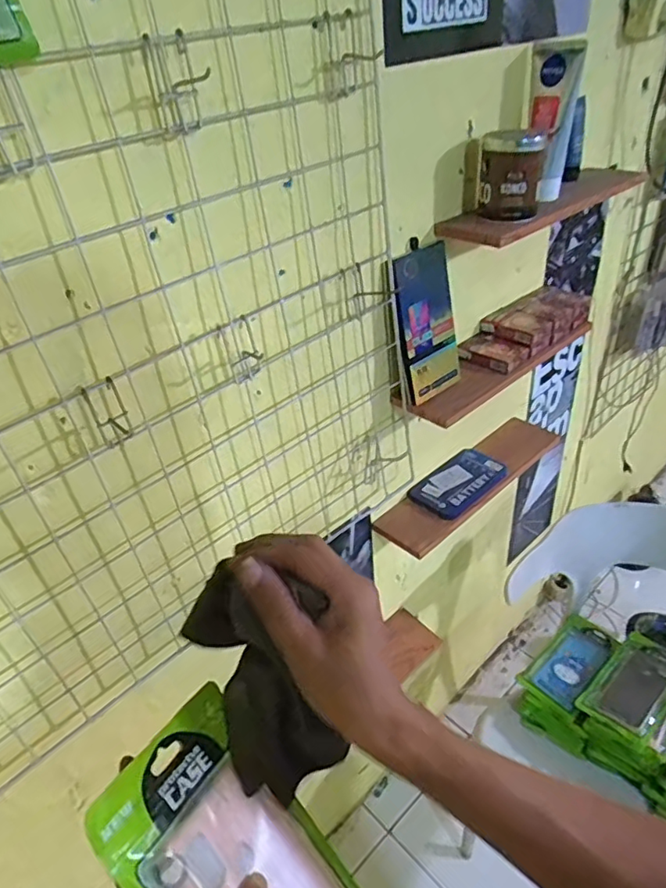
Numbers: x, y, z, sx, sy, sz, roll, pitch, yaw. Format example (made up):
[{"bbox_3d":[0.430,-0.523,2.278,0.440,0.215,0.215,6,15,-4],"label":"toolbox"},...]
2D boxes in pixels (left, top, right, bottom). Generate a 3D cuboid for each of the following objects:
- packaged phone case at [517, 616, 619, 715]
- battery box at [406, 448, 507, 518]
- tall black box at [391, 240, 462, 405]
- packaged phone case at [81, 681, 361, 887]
[{"bbox_3d":[0.435,0.398,1.056,0.205,0.024,0.097,-30,42,-31],"label":"packaged phone case"},{"bbox_3d":[0.212,0.063,0.971,0.172,0.023,0.089,-30,42,-31],"label":"battery box"},{"bbox_3d":[0.127,-0.162,0.768,0.102,0.197,0.022,-32,34,-26],"label":"tall black box"},{"bbox_3d":[-0.037,0.246,0.316,0.204,0.008,0.107,52,28,3],"label":"packaged phone case"}]

